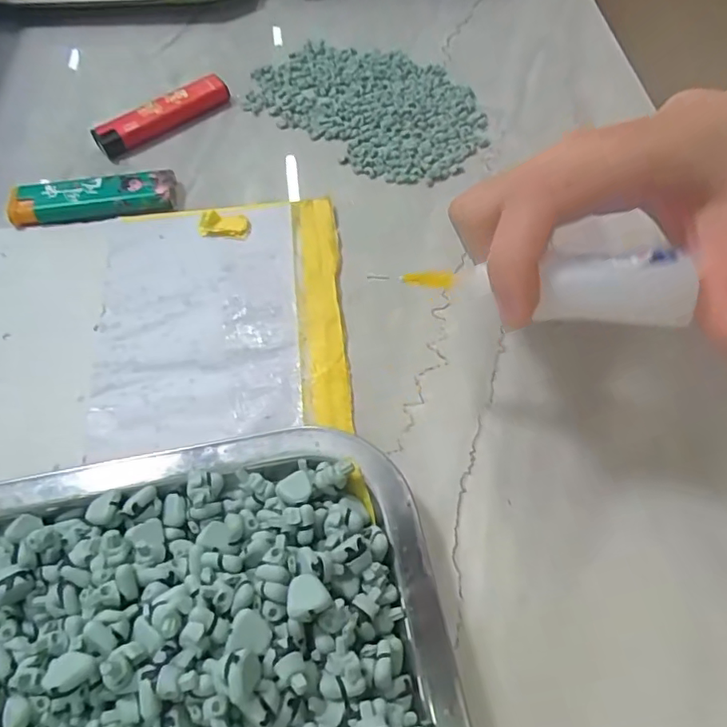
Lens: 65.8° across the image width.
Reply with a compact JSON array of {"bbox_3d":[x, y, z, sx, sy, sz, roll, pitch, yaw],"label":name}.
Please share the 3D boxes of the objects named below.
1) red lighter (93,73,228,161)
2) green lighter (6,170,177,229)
[{"bbox_3d":[-0.114,-0.142,0.320,0.078,0.012,0.017,-37,67,-19],"label":"red lighter"},{"bbox_3d":[-0.139,-0.086,0.288,0.082,0.009,0.021,-8,61,-4],"label":"green lighter"}]

